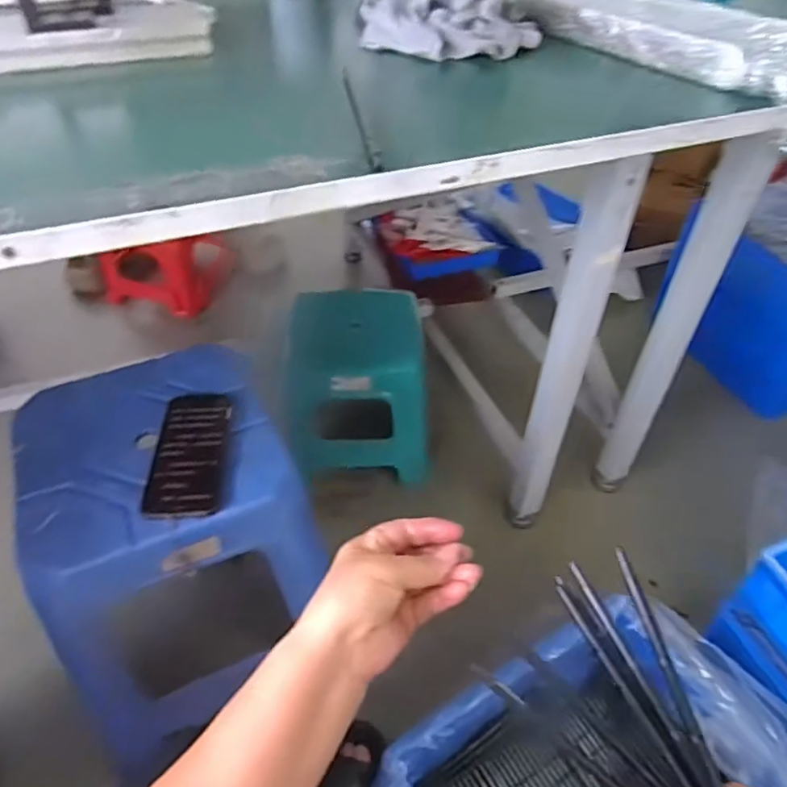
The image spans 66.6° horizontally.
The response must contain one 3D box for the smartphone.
[{"bbox_3d":[-0.217,0.064,0.644,0.072,0.011,0.154,5,50,-8],"label":"smartphone"}]

